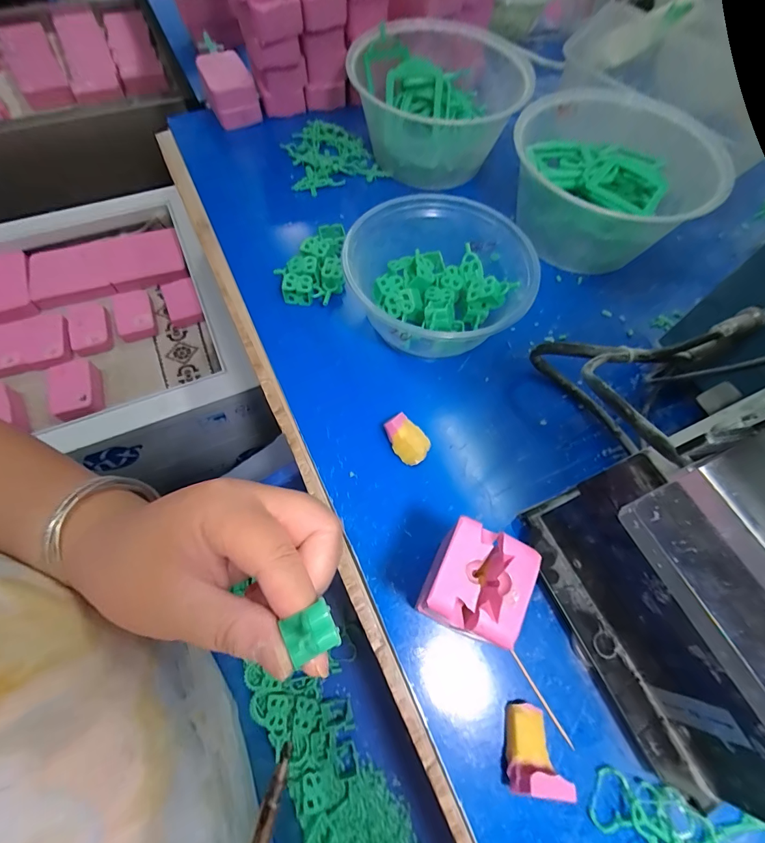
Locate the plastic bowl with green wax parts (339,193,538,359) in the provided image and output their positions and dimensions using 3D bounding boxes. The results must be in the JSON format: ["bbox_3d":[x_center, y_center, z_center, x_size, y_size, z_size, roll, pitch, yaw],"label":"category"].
[{"bbox_3d":[0.041,-0.108,0.301,0.134,0.057,0.119,-10,65,-7],"label":"plastic bowl with green wax parts"}]

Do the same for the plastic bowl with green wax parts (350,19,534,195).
[{"bbox_3d":[0.057,-0.321,0.388,0.160,0.070,0.166,1,65,-2],"label":"plastic bowl with green wax parts"}]

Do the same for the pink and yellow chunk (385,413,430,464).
[{"bbox_3d":[0.018,0.012,0.267,0.024,0.015,0.033,-35,71,-17],"label":"pink and yellow chunk"}]

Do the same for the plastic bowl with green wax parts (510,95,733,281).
[{"bbox_3d":[0.188,-0.210,0.344,0.147,0.074,0.149,1,65,-2],"label":"plastic bowl with green wax parts"}]

